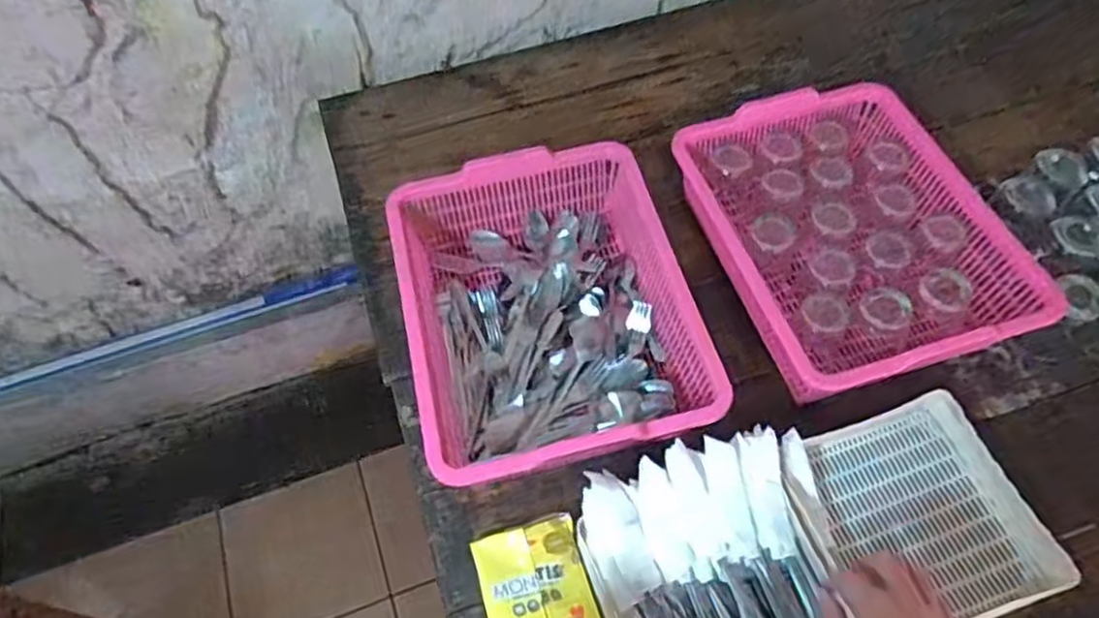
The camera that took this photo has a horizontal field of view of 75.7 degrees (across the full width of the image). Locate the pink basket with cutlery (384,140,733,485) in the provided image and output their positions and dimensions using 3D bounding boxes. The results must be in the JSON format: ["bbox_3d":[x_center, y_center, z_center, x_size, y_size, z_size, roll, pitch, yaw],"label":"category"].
[{"bbox_3d":[-0.007,-0.003,0.826,0.304,0.103,0.396,-13,58,-5],"label":"pink basket with cutlery"}]

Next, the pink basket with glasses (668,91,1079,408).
[{"bbox_3d":[0.350,-0.095,0.865,0.323,0.093,0.398,-14,58,-7],"label":"pink basket with glasses"}]

